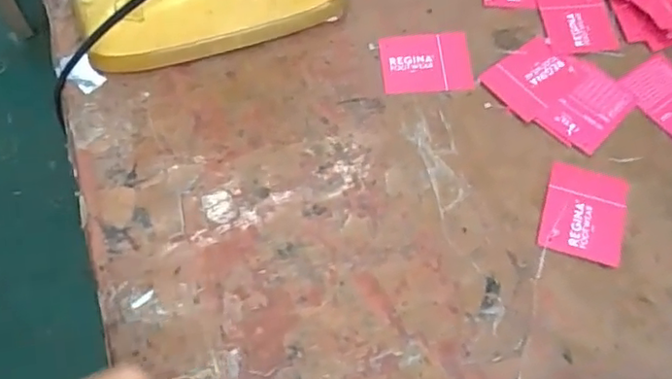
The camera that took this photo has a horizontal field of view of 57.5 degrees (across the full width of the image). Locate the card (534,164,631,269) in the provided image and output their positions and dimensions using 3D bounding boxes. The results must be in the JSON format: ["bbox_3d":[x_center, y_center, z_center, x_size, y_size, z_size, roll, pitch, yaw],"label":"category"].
[{"bbox_3d":[0.178,0.017,0.437,0.056,0.004,0.069,17,65,8],"label":"card"}]

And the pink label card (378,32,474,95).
[{"bbox_3d":[0.073,-0.103,0.497,0.072,0.004,0.055,-5,64,-3],"label":"pink label card"}]

